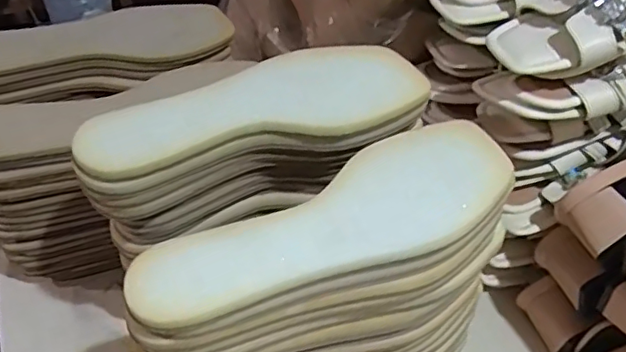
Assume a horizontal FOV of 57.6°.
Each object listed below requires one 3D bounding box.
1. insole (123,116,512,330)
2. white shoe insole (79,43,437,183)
[{"bbox_3d":[0.017,0.026,0.328,0.237,0.014,0.079,-25,53,-24],"label":"insole"},{"bbox_3d":[-0.037,-0.052,0.388,0.234,0.011,0.076,-14,57,-17],"label":"white shoe insole"}]

